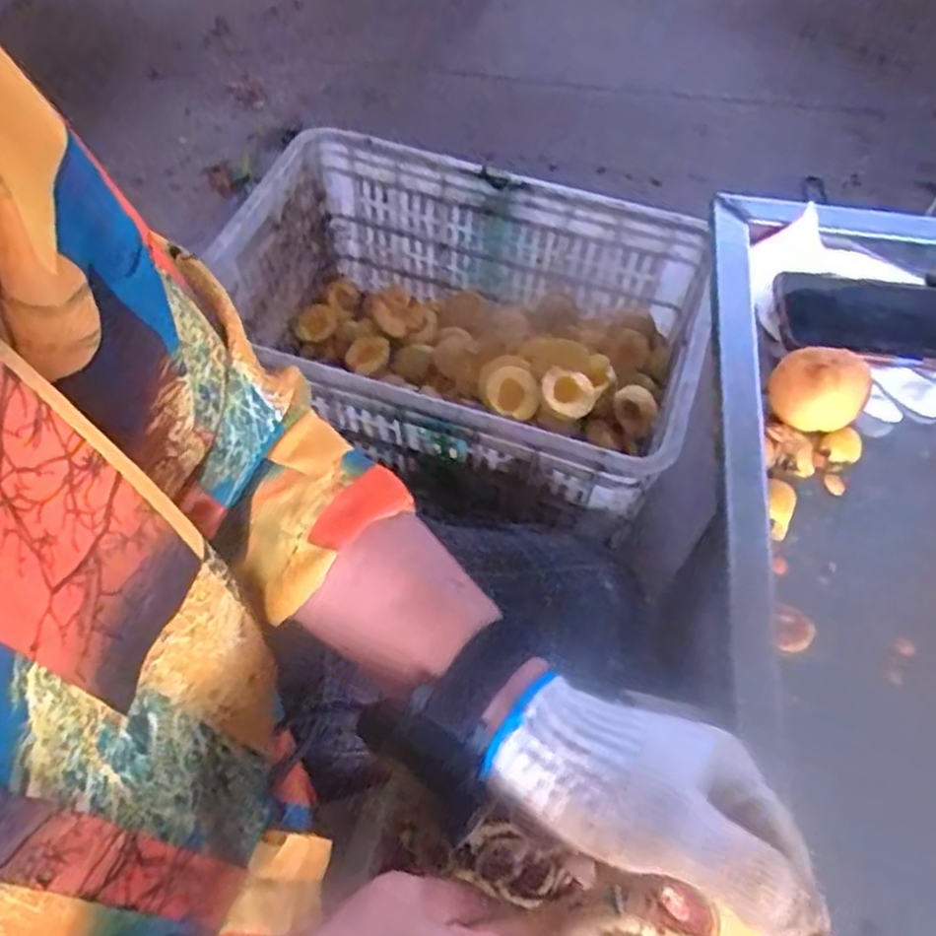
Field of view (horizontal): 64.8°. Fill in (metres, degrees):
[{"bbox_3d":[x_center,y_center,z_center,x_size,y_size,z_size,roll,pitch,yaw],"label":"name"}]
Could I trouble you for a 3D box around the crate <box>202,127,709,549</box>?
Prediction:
[{"bbox_3d":[-0.013,-0.150,0.859,0.503,0.221,0.356,16,60,8],"label":"crate"}]

